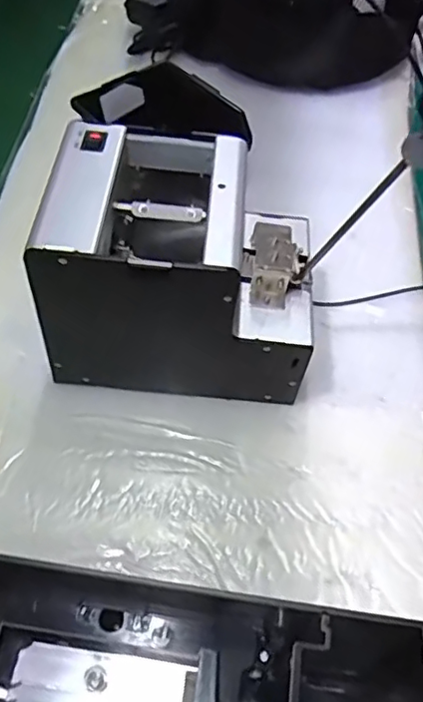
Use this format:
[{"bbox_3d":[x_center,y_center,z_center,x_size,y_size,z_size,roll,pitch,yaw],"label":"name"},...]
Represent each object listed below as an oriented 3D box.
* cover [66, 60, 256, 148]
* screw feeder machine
[{"bbox_3d":[-0.046,-0.231,0.591,0.164,0.054,0.089,1,53,0],"label":"cover"},{"bbox_3d":[-0.019,-0.060,0.429,0.176,0.143,0.129,3,53,1],"label":"screw feeder machine"}]

